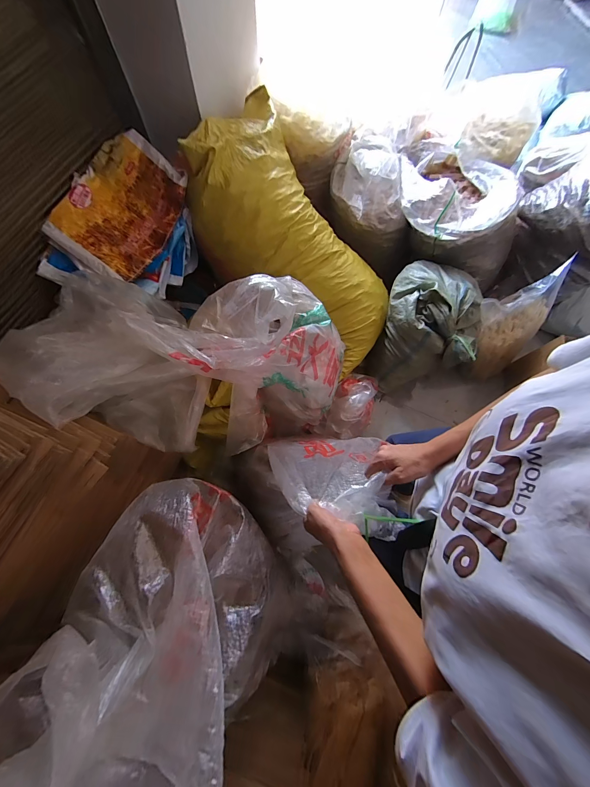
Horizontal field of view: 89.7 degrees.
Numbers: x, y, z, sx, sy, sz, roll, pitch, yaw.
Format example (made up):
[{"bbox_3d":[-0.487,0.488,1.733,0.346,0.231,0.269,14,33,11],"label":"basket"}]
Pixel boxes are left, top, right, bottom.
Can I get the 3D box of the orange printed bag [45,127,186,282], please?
[{"bbox_3d":[-0.556,-0.590,0.951,0.302,0.137,0.410,33,74,8],"label":"orange printed bag"}]

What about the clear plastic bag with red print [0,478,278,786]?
[{"bbox_3d":[-0.223,0.376,0.493,0.391,0.359,0.390,30,74,7],"label":"clear plastic bag with red print"}]

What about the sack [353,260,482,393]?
[{"bbox_3d":[0.546,-0.264,1.266,0.377,0.400,0.472,21,73,4],"label":"sack"}]

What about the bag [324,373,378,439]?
[{"bbox_3d":[0.248,0.036,1.234,0.180,0.120,0.285,18,73,3],"label":"bag"}]

